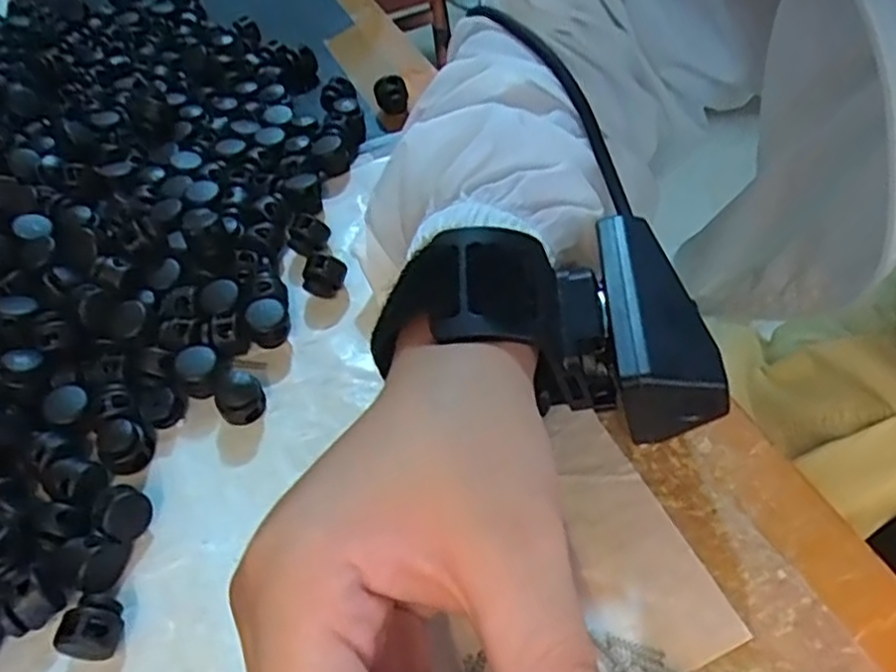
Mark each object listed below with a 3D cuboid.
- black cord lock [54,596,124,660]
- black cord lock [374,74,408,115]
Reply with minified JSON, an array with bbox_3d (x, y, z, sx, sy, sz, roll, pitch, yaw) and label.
[{"bbox_3d":[-0.105,0.087,0.213,0.017,0.016,0.015,-7,50,1],"label":"black cord lock"},{"bbox_3d":[-0.030,-0.125,0.376,0.016,0.018,0.016,-12,50,-3],"label":"black cord lock"}]

